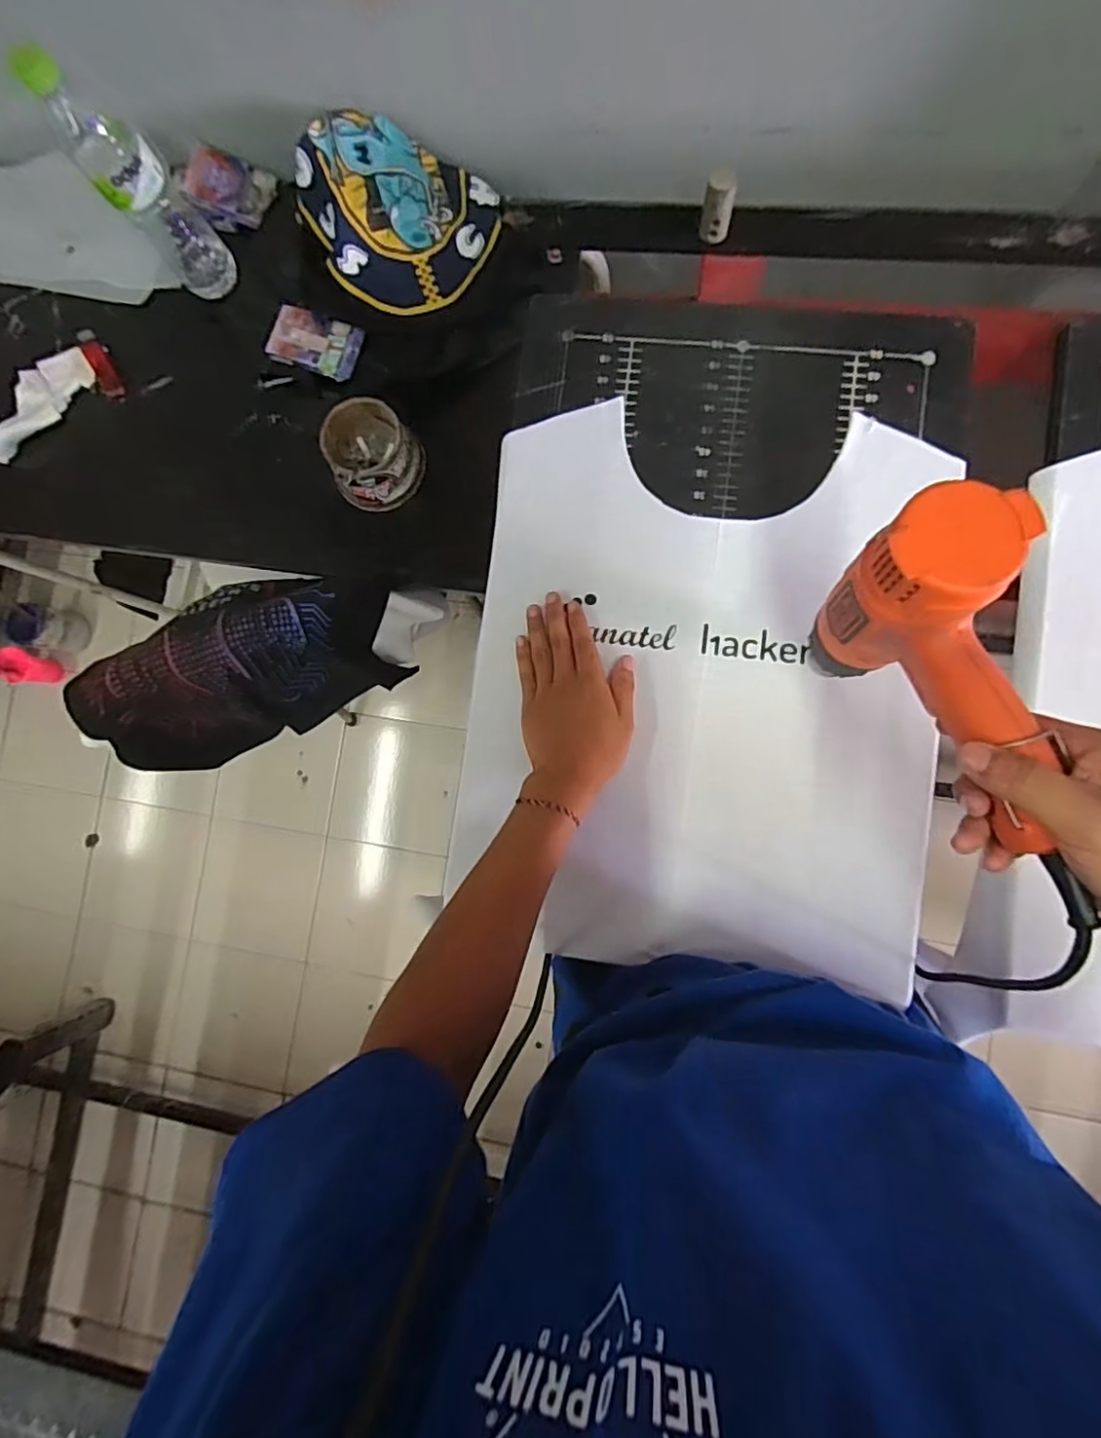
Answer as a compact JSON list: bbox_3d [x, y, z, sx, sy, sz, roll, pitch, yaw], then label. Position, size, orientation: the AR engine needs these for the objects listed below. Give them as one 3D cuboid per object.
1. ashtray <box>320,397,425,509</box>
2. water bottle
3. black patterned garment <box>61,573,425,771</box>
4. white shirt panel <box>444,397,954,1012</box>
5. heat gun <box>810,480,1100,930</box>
[{"bbox_3d":[-0.195,-0.285,0.646,0.099,0.068,0.104,-37,83,3],"label":"ashtray"},{"bbox_3d":[-0.402,-0.522,0.589,0.067,0.229,0.067,-37,83,3],"label":"water bottle"},{"bbox_3d":[-0.339,-0.059,0.675,0.351,0.198,0.138,-26,84,4],"label":"black patterned garment"},{"bbox_3d":[0.128,-0.028,0.528,0.391,0.027,0.469,6,86,5],"label":"white shirt panel"},{"bbox_3d":[0.232,-0.007,0.340,0.064,0.134,0.212,-22,84,2],"label":"heat gun"}]

